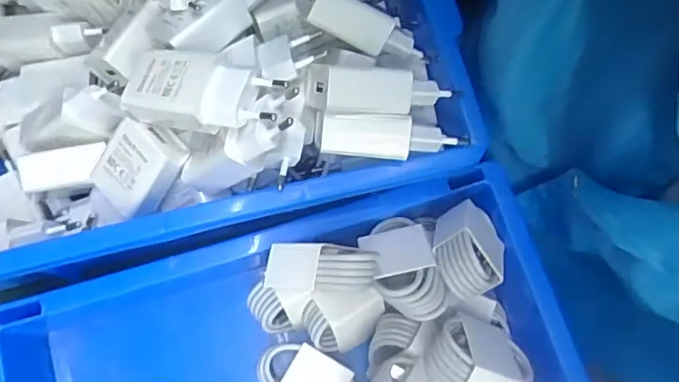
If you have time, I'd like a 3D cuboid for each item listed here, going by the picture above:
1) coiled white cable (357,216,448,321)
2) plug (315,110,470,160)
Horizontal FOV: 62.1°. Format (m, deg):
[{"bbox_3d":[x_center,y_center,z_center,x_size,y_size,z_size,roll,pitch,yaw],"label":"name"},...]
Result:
[{"bbox_3d":[0.036,0.044,0.322,0.042,0.027,0.062,-6,37,3],"label":"coiled white cable"},{"bbox_3d":[0.027,-0.026,0.301,0.081,0.035,0.025,9,73,1],"label":"plug"}]

